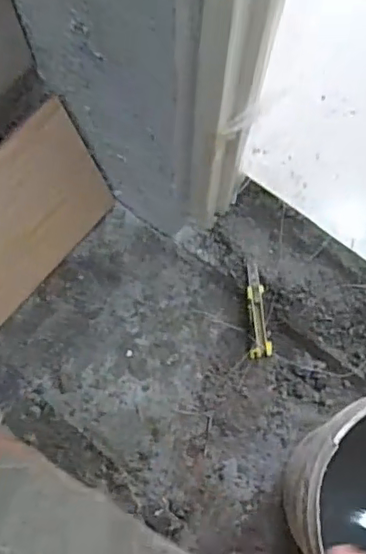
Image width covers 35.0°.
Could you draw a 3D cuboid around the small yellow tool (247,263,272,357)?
[{"bbox_3d":[0.124,0.058,0.967,0.033,0.010,0.156,-6,90,-3],"label":"small yellow tool"}]

